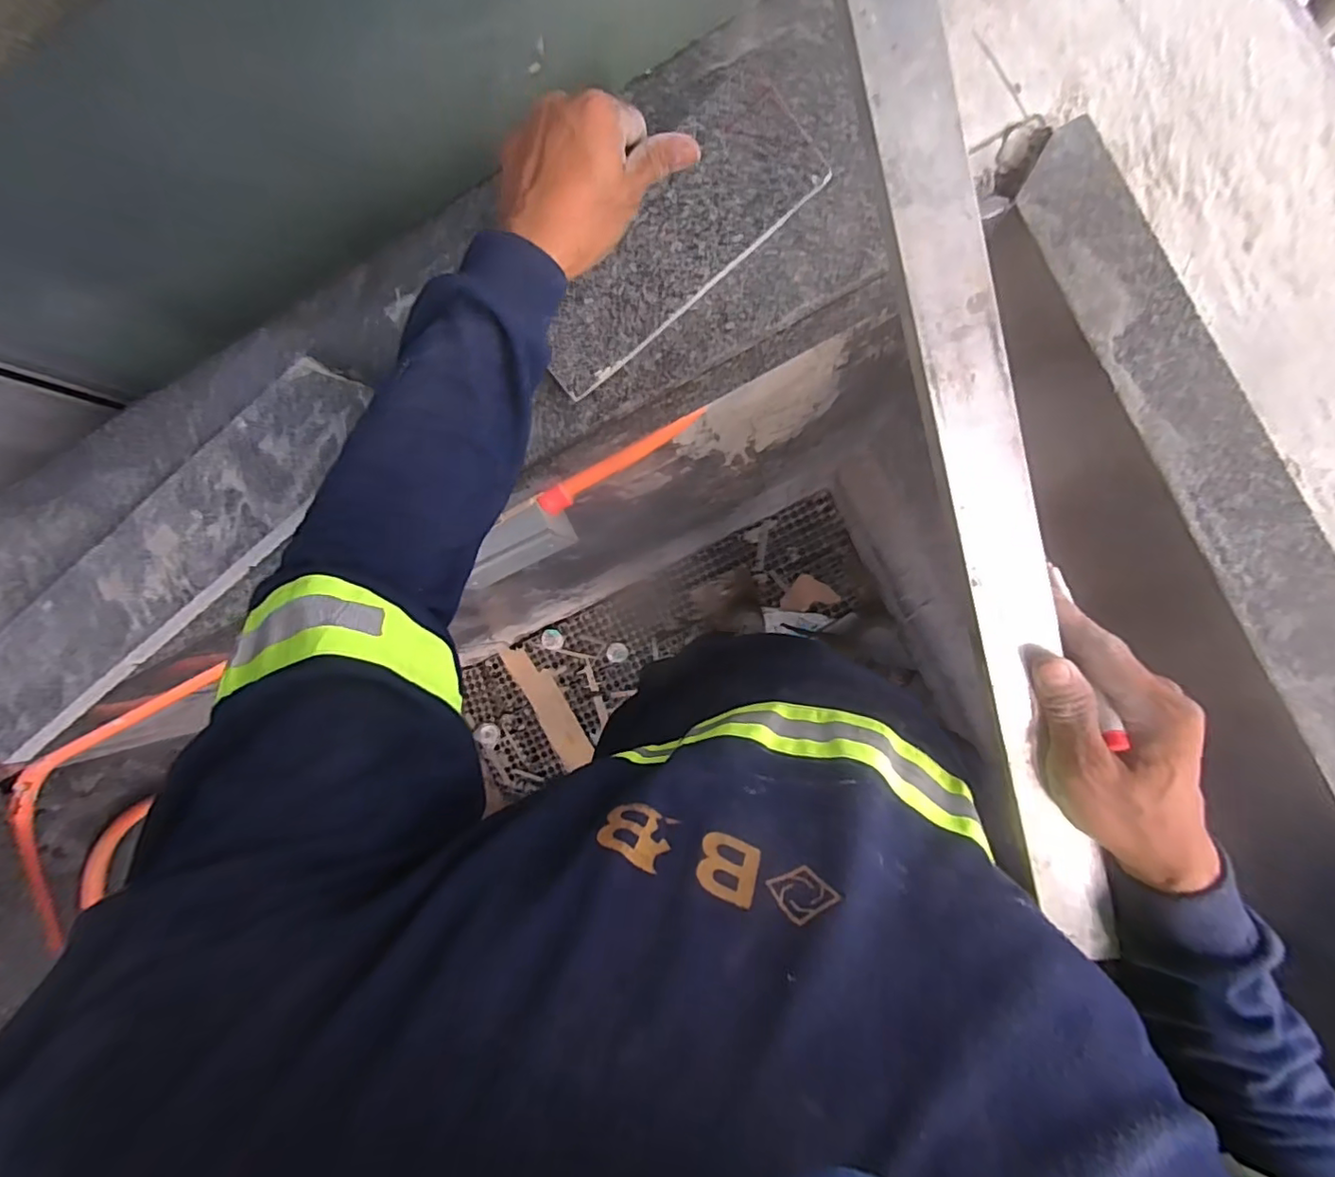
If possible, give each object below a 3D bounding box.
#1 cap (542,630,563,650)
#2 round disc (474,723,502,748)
[{"bbox_3d":[-0.316,0.141,1.579,0.059,0.022,0.058,0,89,11],"label":"cap"},{"bbox_3d":[-0.501,0.410,1.602,0.070,0.022,0.066,0,89,11],"label":"round disc"}]

